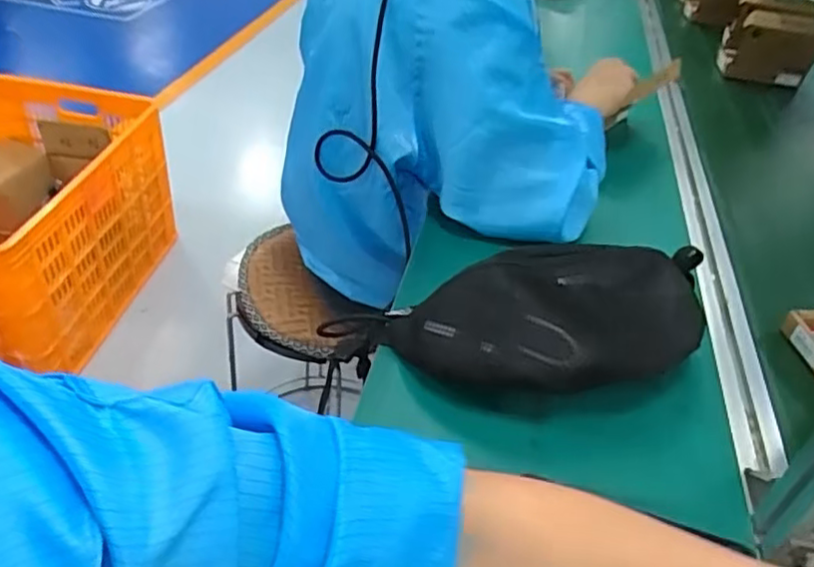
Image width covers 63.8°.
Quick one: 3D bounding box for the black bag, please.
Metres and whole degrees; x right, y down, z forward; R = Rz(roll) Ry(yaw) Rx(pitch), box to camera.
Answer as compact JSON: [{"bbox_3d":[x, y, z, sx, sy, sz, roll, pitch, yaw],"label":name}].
[{"bbox_3d":[0.121,0.024,0.568,0.307,0.076,0.155,-2,38,-11],"label":"black bag"}]

